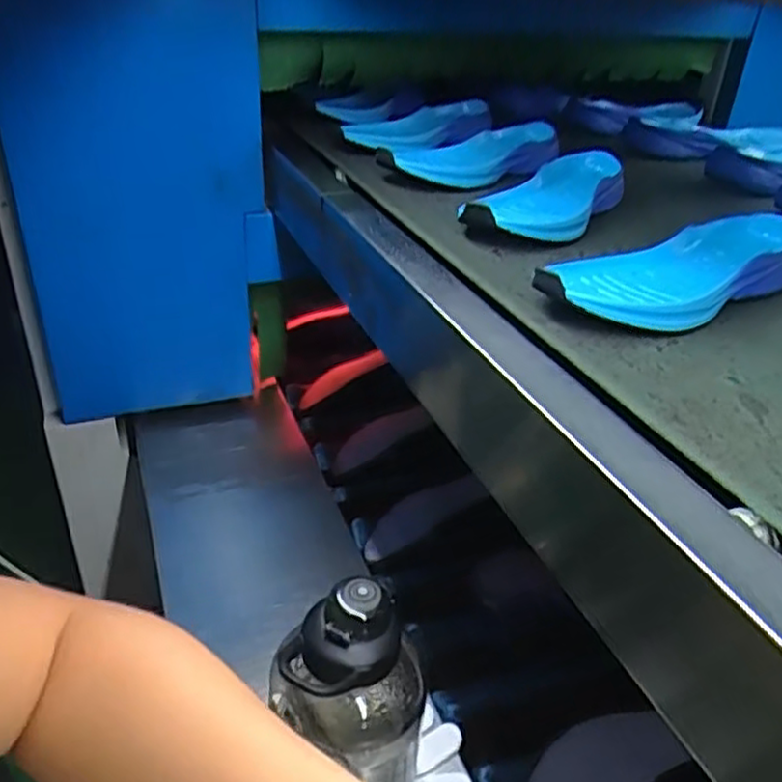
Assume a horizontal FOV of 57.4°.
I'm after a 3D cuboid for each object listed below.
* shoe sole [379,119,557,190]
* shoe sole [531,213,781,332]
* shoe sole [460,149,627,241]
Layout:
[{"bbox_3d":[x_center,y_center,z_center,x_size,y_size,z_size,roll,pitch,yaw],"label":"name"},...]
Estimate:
[{"bbox_3d":[0.104,-0.283,0.861,0.259,0.046,0.095,-22,40,-36],"label":"shoe sole"},{"bbox_3d":[0.230,-0.096,0.581,0.268,0.043,0.104,-18,38,-32],"label":"shoe sole"},{"bbox_3d":[0.165,-0.197,0.731,0.095,0.044,0.254,22,36,27],"label":"shoe sole"}]

